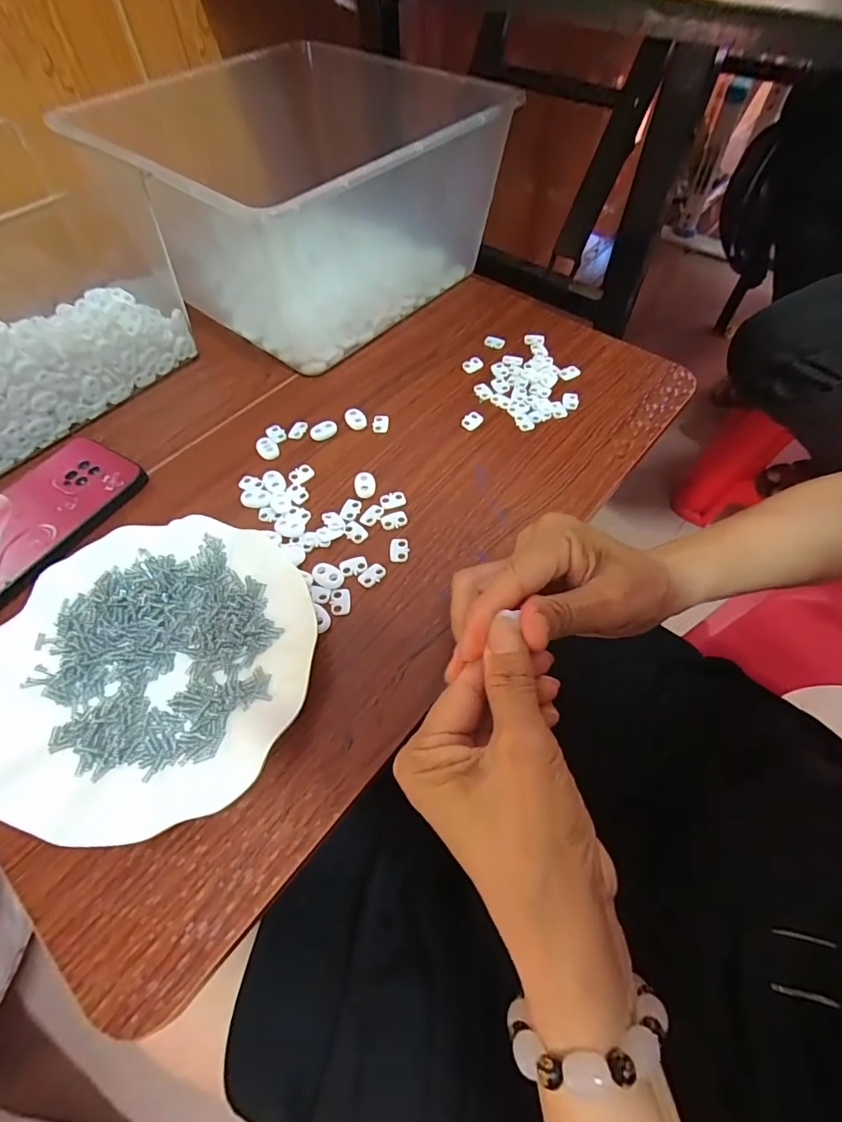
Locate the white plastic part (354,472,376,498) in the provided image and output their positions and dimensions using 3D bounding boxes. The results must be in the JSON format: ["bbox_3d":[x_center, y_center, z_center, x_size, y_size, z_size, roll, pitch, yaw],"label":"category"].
[{"bbox_3d":[-0.042,-0.057,0.364,0.016,0.008,0.020,-9,60,-6],"label":"white plastic part"}]

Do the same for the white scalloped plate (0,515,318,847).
[{"bbox_3d":[-0.155,0.058,0.283,0.177,0.021,0.179,0,59,-1],"label":"white scalloped plate"}]

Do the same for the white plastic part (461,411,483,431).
[{"bbox_3d":[0.044,-0.119,0.404,0.014,0.005,0.019,37,66,19],"label":"white plastic part"}]

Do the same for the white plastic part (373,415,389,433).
[{"bbox_3d":[-0.034,-0.116,0.405,0.013,0.004,0.016,2,59,0],"label":"white plastic part"}]

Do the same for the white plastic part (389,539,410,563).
[{"bbox_3d":[-0.015,-0.008,0.335,0.013,0.004,0.018,-1,59,-1],"label":"white plastic part"}]

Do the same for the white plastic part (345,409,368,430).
[{"bbox_3d":[-0.056,-0.120,0.405,0.014,0.008,0.022,-35,66,-19],"label":"white plastic part"}]

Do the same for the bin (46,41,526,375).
[{"bbox_3d":[-0.100,-0.376,0.480,0.312,0.144,0.311,35,65,18],"label":"bin"}]

